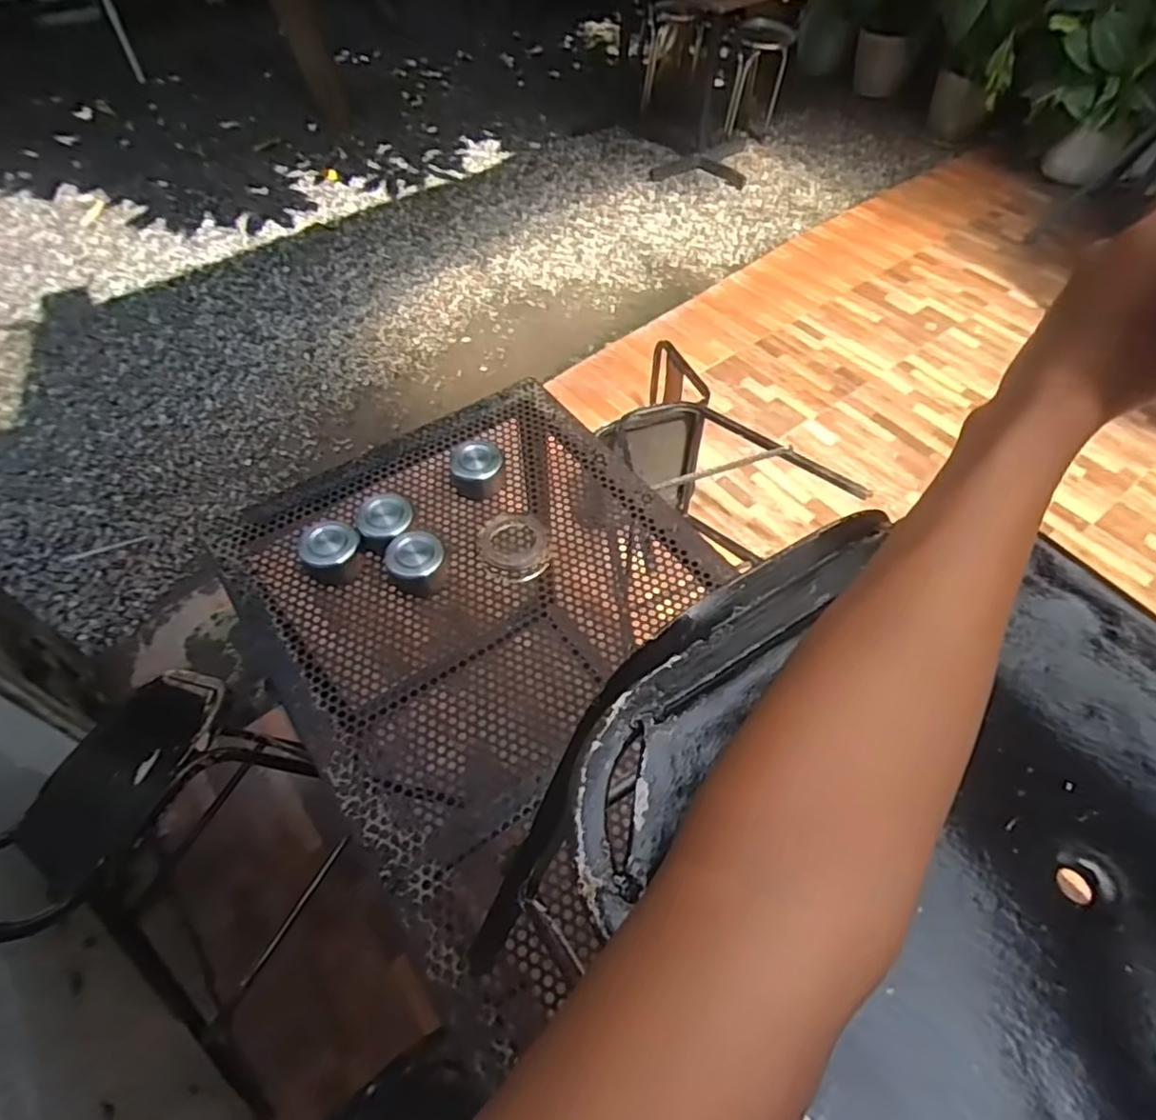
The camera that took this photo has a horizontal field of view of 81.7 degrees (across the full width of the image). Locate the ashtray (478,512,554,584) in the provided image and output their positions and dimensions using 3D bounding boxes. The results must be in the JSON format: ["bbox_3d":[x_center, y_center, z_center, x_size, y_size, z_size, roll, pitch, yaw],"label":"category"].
[{"bbox_3d":[-0.089,-0.018,0.954,0.098,0.033,0.108,-10,55,-6],"label":"ashtray"}]

